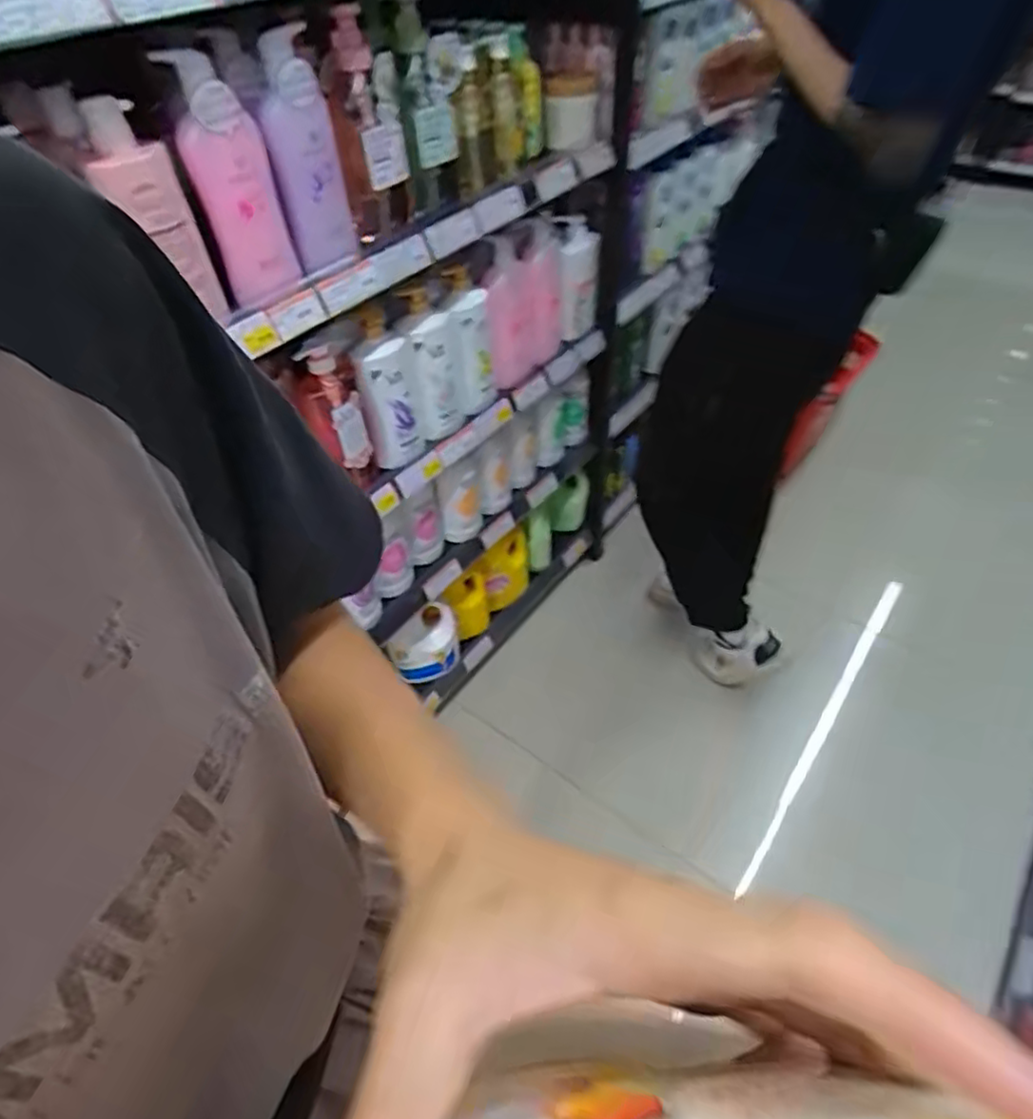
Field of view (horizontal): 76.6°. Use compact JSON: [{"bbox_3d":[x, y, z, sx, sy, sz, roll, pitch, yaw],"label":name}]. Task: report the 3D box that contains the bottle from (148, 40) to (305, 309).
[{"bbox_3d":[-0.299,-0.392,0.696,0.084,0.227,0.056,-18,49,-12],"label":"bottle"}]

